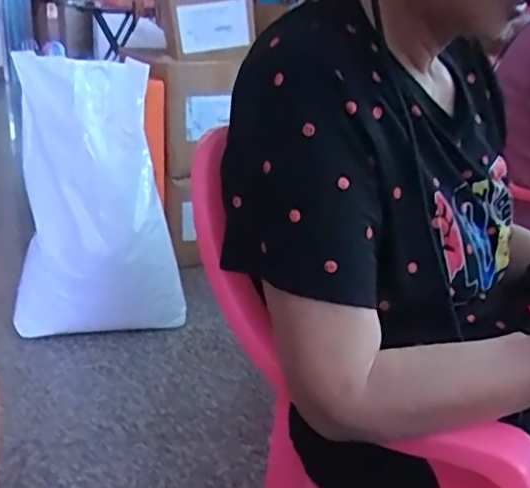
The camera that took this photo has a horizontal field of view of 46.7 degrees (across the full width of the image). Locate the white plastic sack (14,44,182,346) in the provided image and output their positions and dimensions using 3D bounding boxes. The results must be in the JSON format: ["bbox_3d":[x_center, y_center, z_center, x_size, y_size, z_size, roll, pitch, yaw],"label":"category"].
[{"bbox_3d":[-0.447,-0.109,1.552,0.404,0.642,0.201,4,21,1],"label":"white plastic sack"}]

